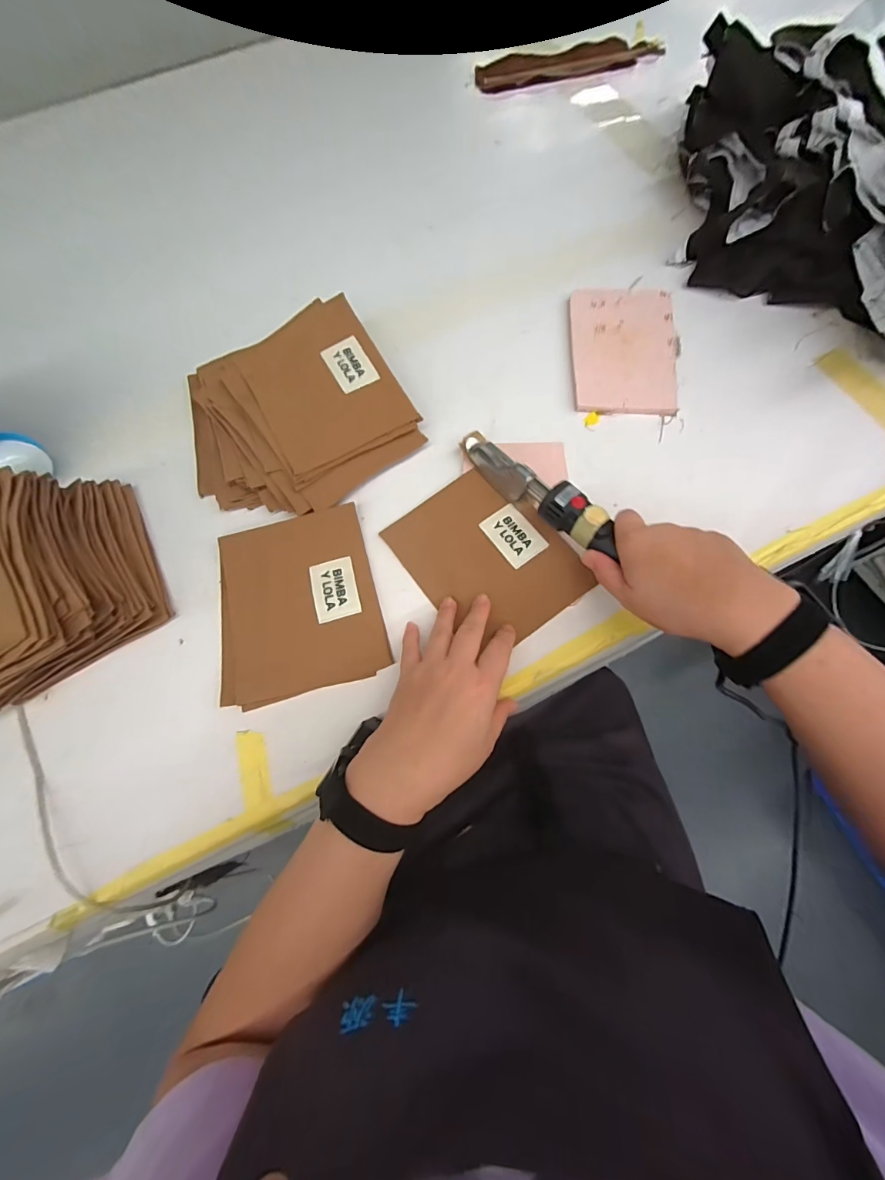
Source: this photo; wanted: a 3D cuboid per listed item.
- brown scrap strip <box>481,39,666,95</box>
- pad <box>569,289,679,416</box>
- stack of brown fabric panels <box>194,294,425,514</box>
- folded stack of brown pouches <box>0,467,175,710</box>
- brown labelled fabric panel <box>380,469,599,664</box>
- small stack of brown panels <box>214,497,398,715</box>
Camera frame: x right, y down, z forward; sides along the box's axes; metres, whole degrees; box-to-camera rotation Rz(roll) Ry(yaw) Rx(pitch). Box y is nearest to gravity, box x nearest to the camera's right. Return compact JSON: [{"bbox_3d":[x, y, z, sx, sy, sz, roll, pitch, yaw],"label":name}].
[{"bbox_3d":[0.208,-0.869,0.710,0.304,0.014,0.109,-22,71,-5],"label":"brown scrap strip"},{"bbox_3d":[0.205,-0.275,0.491,0.112,0.008,0.183,5,70,4],"label":"pad"},{"bbox_3d":[-0.165,-0.191,0.458,0.229,0.049,0.229,-31,72,-8],"label":"stack of brown fabric panels"},{"bbox_3d":[-0.382,-0.004,0.386,0.196,0.086,0.179,-31,72,-8],"label":"folded stack of brown pouches"},{"bbox_3d":[0.041,-0.033,0.412,0.130,0.010,0.167,-37,73,-10],"label":"brown labelled fabric panel"},{"bbox_3d":[-0.138,0.010,0.404,0.149,0.011,0.168,-15,70,-3],"label":"small stack of brown panels"}]

